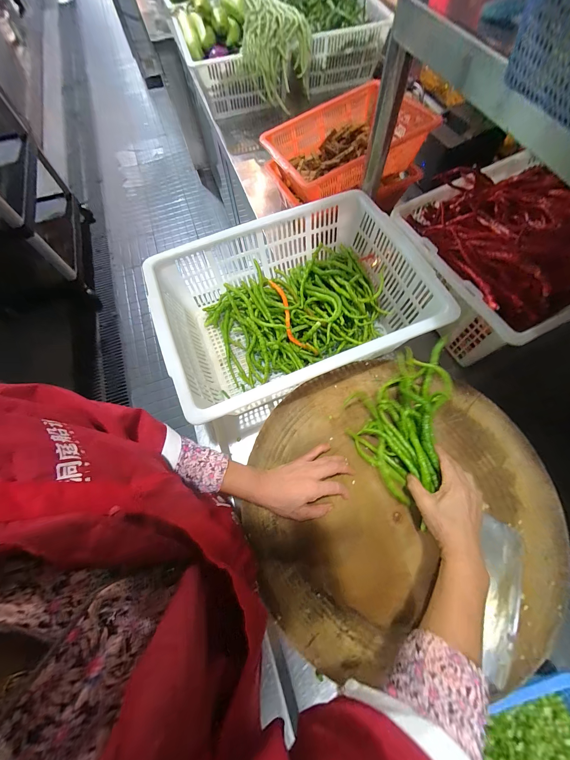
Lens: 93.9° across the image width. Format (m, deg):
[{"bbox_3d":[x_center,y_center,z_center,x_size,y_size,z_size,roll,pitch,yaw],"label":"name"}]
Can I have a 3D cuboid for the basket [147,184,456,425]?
[{"bbox_3d":[0.014,-0.145,0.554,0.473,0.164,0.360,-22,69,-6],"label":"basket"}]

